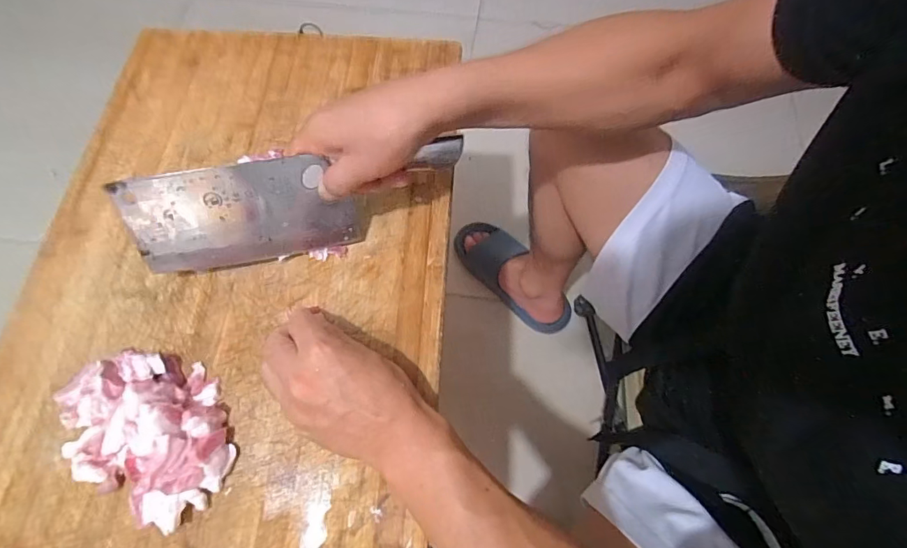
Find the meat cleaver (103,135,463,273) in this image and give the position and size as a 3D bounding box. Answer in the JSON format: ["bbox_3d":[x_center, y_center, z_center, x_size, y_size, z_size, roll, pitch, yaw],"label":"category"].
[{"bbox_3d":[-0.132,-0.068,0.400,0.279,0.095,0.027,-14,38,-9],"label":"meat cleaver"}]

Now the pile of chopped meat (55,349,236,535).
[{"bbox_3d":[-0.237,0.115,0.342,0.146,0.038,0.101,38,72,16],"label":"pile of chopped meat"}]

